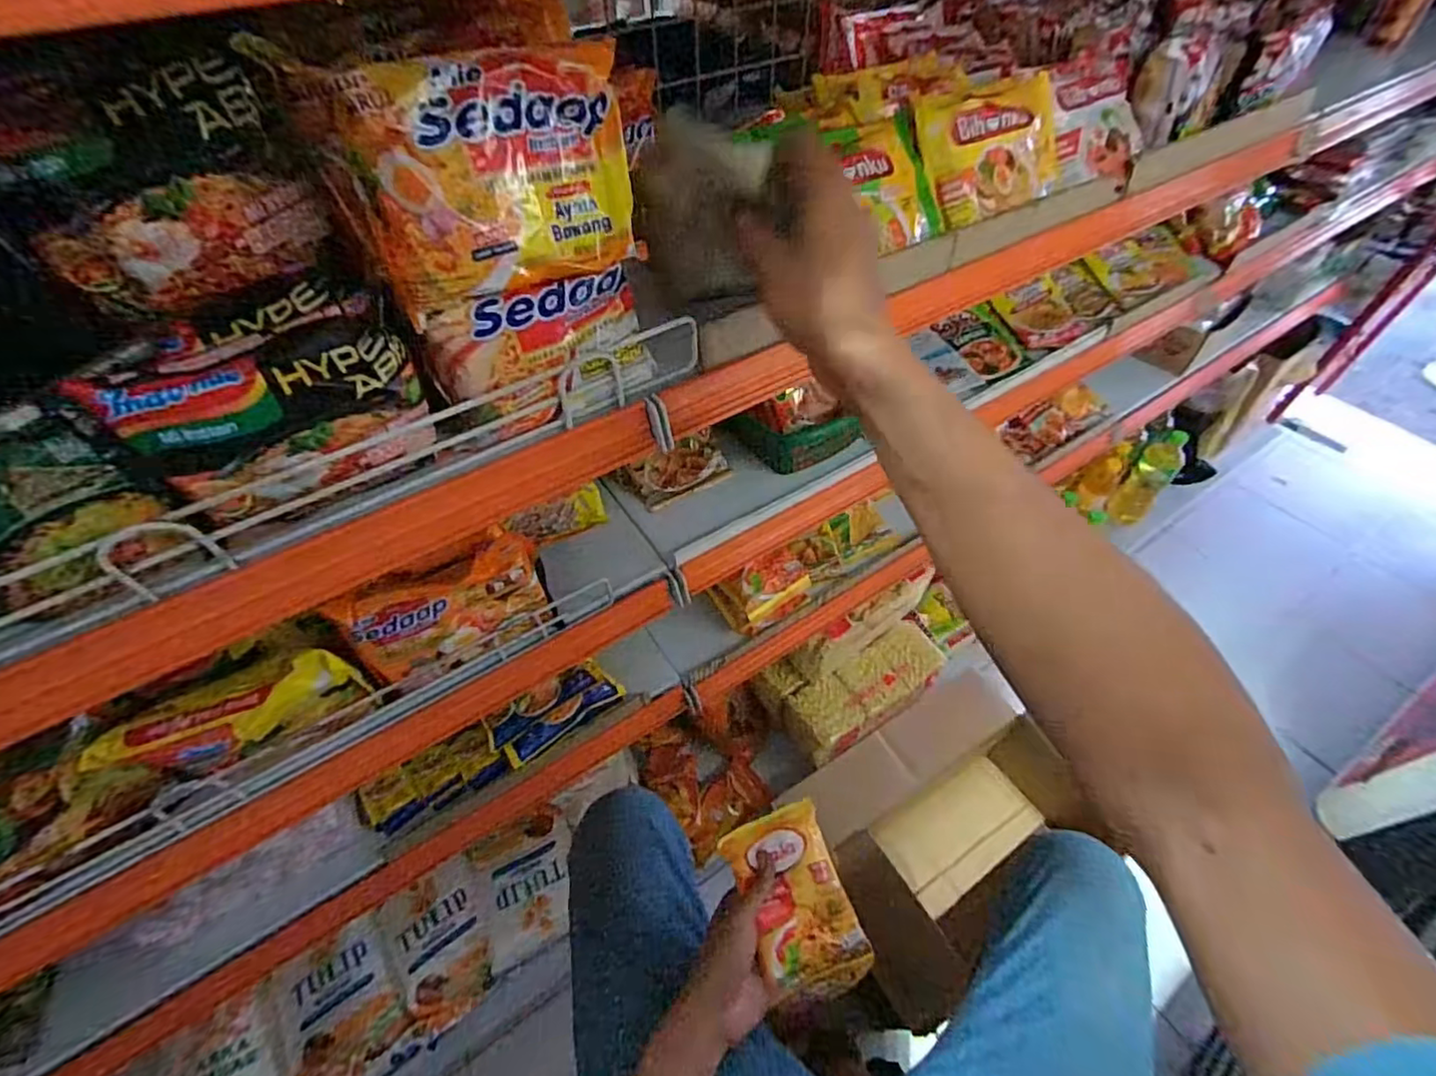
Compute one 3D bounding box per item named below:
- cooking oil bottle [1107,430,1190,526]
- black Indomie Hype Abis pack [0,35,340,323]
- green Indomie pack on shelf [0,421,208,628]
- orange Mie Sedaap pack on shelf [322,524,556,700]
[{"bbox_3d":[0.934,-0.123,1.319,0.070,0.207,0.078,-32,57,-23],"label":"cooking oil bottle"},{"bbox_3d":[-0.256,-0.162,0.276,0.118,0.098,0.032,-31,45,-23],"label":"black Indomie Hype Abis pack"},{"bbox_3d":[-0.310,0.002,0.263,0.112,0.085,0.020,-28,55,-20],"label":"green Indomie pack on shelf"},{"bbox_3d":[-0.203,0.053,0.468,0.134,0.084,0.046,-30,56,-22],"label":"orange Mie Sedaap pack on shelf"}]

